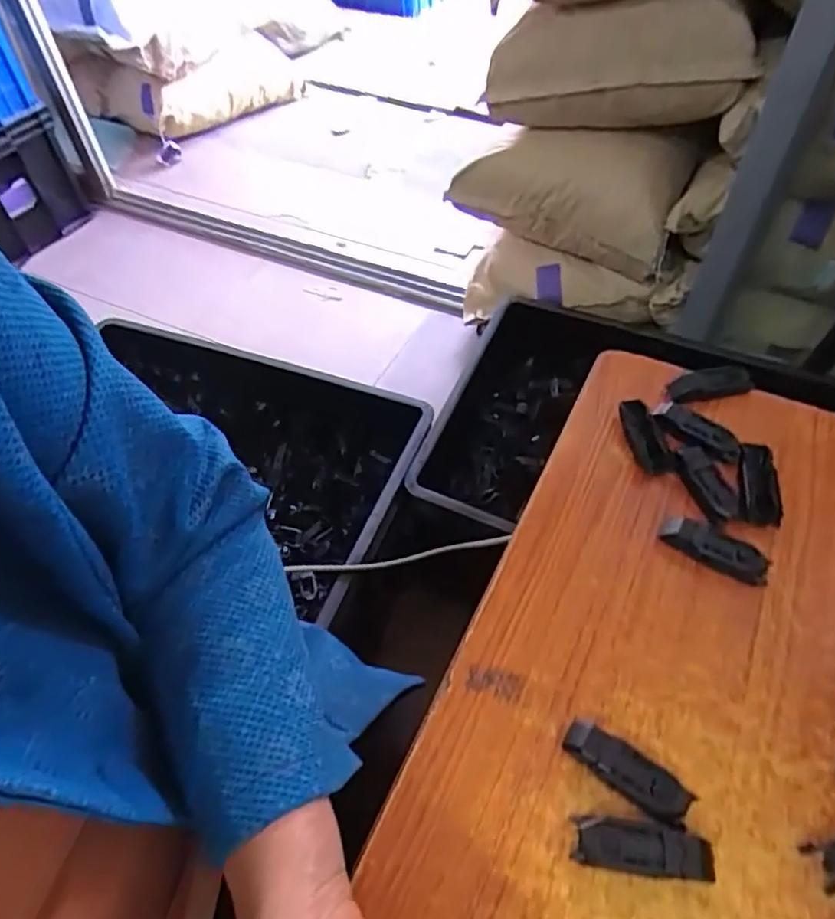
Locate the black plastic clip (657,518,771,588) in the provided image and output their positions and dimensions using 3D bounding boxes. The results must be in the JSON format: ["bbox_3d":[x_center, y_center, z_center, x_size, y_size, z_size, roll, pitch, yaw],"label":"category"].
[{"bbox_3d":[0.194,0.058,0.398,0.067,0.013,0.024,25,57,20],"label":"black plastic clip"}]

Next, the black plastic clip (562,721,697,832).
[{"bbox_3d":[0.110,0.164,0.321,0.066,0.016,0.021,30,59,23],"label":"black plastic clip"}]

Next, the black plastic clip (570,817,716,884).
[{"bbox_3d":[0.111,0.192,0.300,0.065,0.014,0.021,6,53,7],"label":"black plastic clip"}]

